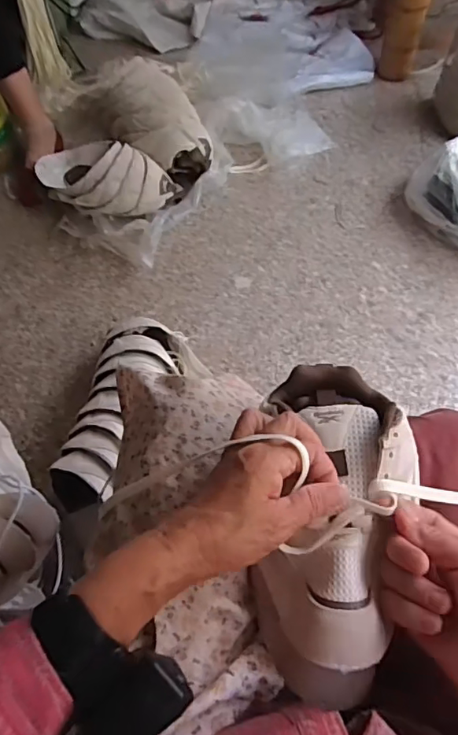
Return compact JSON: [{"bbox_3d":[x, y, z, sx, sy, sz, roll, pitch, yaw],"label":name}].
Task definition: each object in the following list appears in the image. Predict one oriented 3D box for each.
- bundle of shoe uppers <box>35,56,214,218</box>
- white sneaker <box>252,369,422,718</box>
[{"bbox_3d":[-0.236,-0.551,1.183,0.373,0.139,0.472,-1,61,-4],"label":"bundle of shoe uppers"},{"bbox_3d":[0.079,0.112,0.388,0.106,0.086,0.231,10,65,2],"label":"white sneaker"}]

